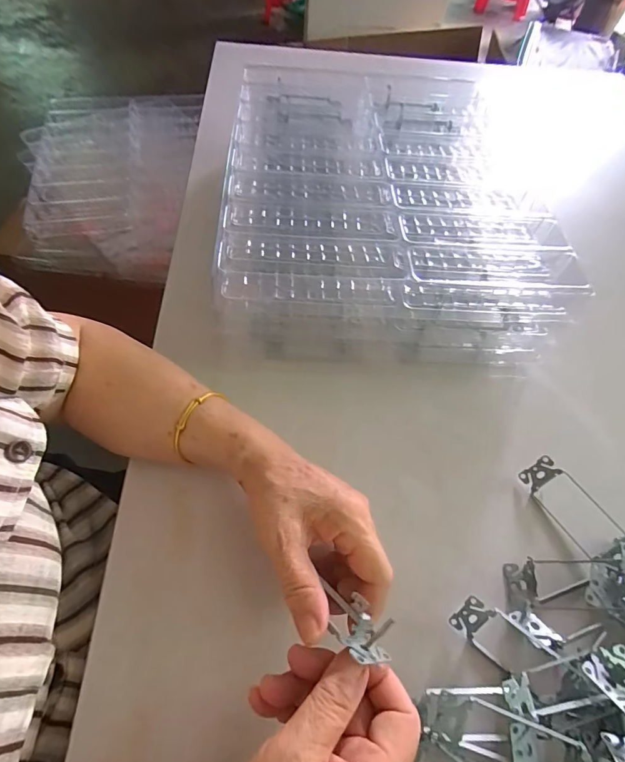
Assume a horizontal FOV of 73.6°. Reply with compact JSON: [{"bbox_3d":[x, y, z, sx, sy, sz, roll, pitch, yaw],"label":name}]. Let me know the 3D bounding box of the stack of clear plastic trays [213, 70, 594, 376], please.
[{"bbox_3d":[0.074,-0.219,0.510,0.321,0.105,0.408,0,57,-2],"label":"stack of clear plastic trays"}]

